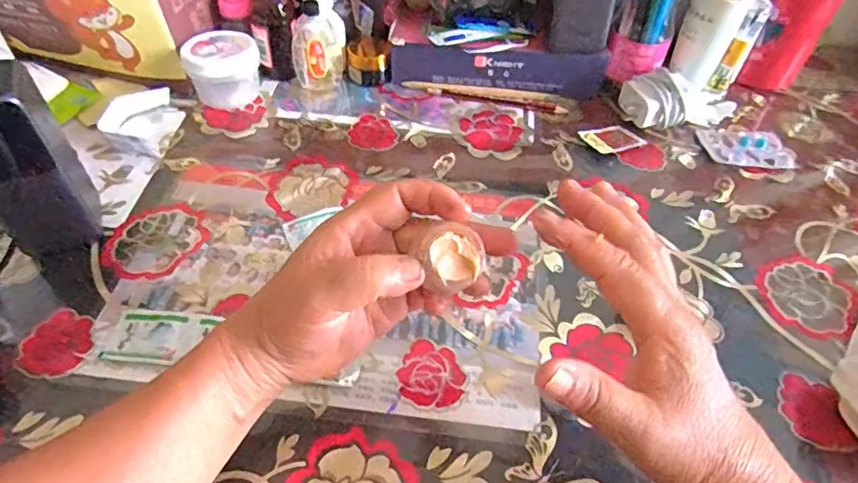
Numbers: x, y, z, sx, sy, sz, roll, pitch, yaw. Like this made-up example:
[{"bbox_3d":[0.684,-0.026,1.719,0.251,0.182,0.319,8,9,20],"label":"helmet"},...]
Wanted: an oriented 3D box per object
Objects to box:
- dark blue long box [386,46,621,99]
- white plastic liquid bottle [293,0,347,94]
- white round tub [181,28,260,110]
[{"bbox_3d":[0.071,-0.174,0.558,0.215,0.046,0.015,4,49,1],"label":"dark blue long box"},{"bbox_3d":[-0.108,-0.198,0.544,0.050,0.088,0.040,-7,50,-9],"label":"white plastic liquid bottle"},{"bbox_3d":[-0.199,-0.167,0.532,0.067,0.054,0.065,-15,52,-15],"label":"white round tub"}]

